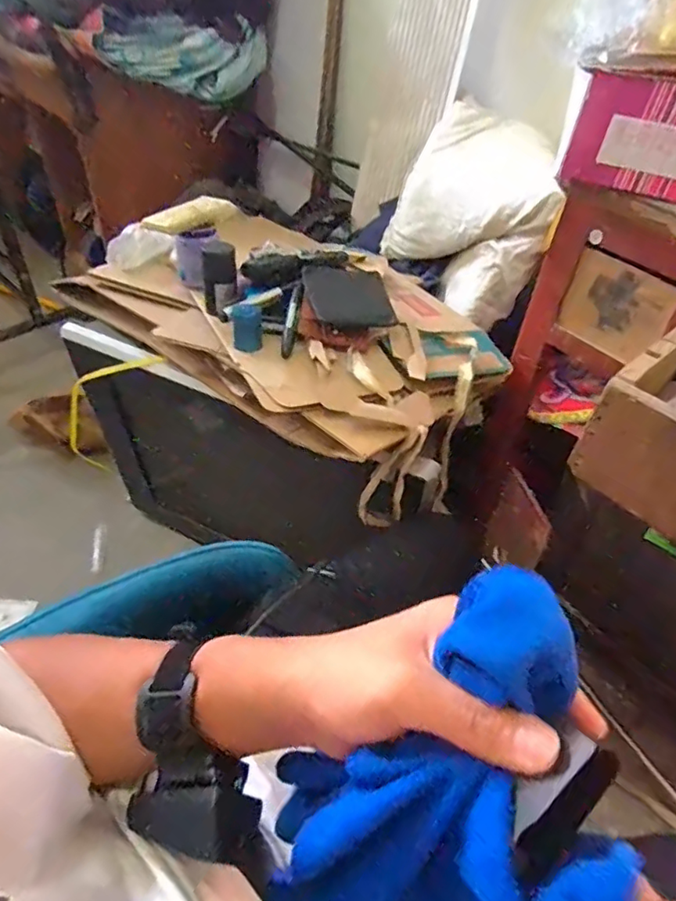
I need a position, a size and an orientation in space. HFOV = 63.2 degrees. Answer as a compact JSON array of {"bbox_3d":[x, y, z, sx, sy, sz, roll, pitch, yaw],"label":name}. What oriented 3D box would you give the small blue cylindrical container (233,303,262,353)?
[{"bbox_3d":[-0.118,-0.161,0.721,0.036,0.043,0.047,-1,45,-6],"label":"small blue cylindrical container"}]

